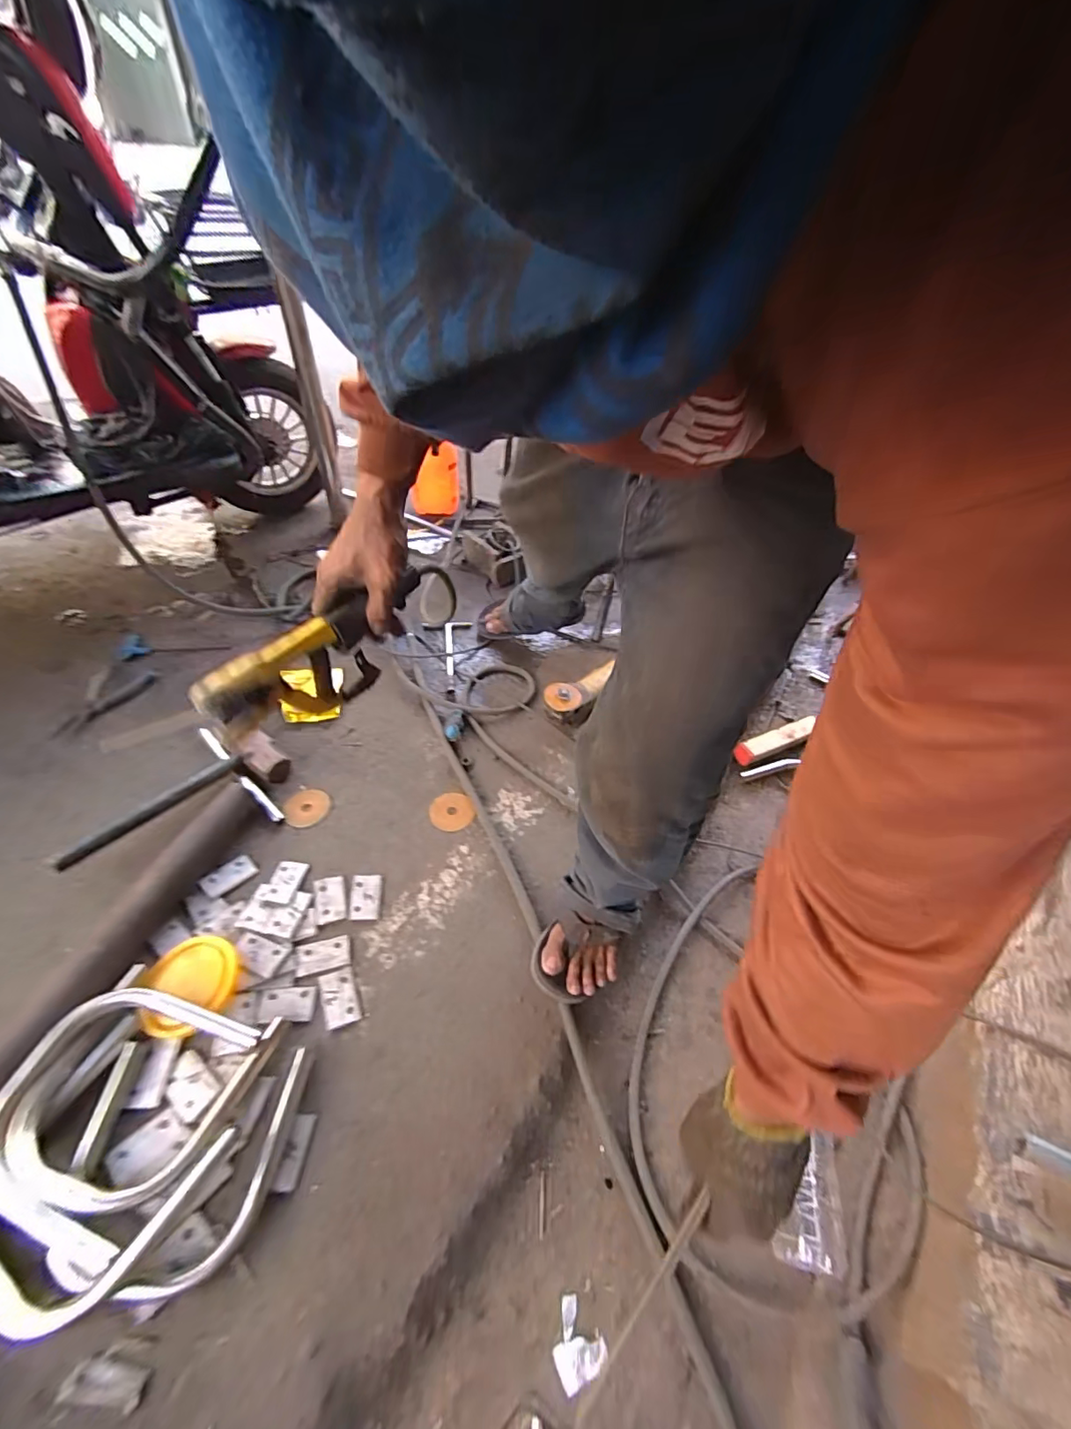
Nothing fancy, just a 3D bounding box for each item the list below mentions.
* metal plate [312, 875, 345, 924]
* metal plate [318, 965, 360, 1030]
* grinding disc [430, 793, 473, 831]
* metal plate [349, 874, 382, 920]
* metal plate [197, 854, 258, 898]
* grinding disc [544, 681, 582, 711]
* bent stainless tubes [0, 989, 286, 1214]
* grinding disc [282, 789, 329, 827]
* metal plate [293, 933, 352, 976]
[{"bbox_3d":[-0.304,0.274,0.784,0.041,0.004,0.065,-4,58,-24],"label":"metal plate"},{"bbox_3d":[-0.260,0.372,0.697,0.043,0.006,0.068,-15,48,-17],"label":"metal plate"},{"bbox_3d":[-0.146,0.166,0.908,0.069,0.010,0.078,-25,52,-25],"label":"grinding disc"},{"bbox_3d":[-0.254,0.272,0.791,0.042,0.007,0.068,-3,54,-8],"label":"metal plate"},{"bbox_3d":[-0.461,0.243,0.794,0.042,0.004,0.071,42,49,18],"label":"metal plate"},{"bbox_3d":[0.051,-0.034,1.005,0.069,0.008,0.057,14,68,2],"label":"grinding disc"},{"bbox_3d":[-0.452,0.409,0.580,0.244,0.046,0.194,10,46,6],"label":"bent stainless tubes"},{"bbox_3d":[-0.388,0.157,0.895,0.072,0.007,0.077,2,46,-2],"label":"grinding disc"},{"bbox_3d":[-0.295,0.333,0.733,0.070,0.005,0.045,-7,50,-17],"label":"metal plate"}]

